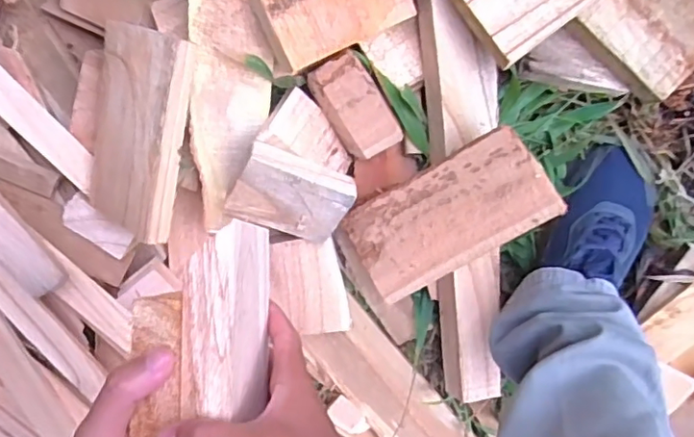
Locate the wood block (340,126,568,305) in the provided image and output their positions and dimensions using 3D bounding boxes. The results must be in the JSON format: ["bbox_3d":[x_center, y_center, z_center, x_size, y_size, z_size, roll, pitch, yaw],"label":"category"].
[{"bbox_3d":[0.098,0.001,0.601,0.222,0.023,0.107,-31,100,35],"label":"wood block"}]

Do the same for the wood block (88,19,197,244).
[{"bbox_3d":[-0.222,-0.092,0.614,0.124,0.029,0.210,24,111,29],"label":"wood block"}]

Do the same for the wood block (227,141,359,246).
[{"bbox_3d":[-0.064,-0.025,0.648,0.122,0.033,0.092,20,132,-19],"label":"wood block"}]

